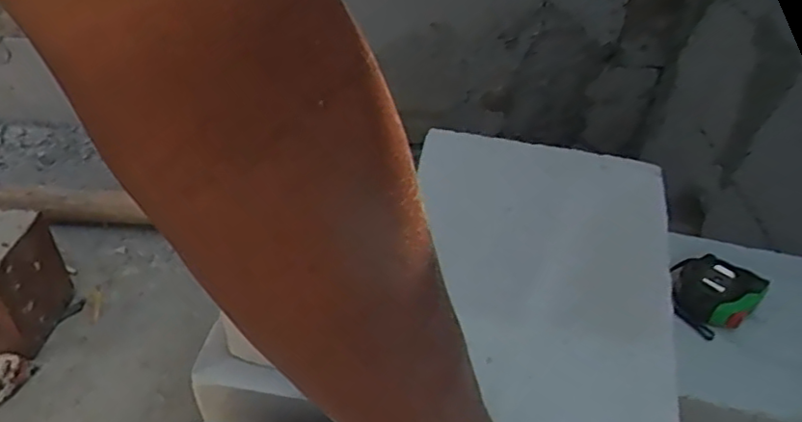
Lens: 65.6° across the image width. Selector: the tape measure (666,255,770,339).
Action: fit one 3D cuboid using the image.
[{"bbox_3d":[0.289,0.074,0.582,0.078,0.032,0.071,-27,52,-32],"label":"tape measure"}]

